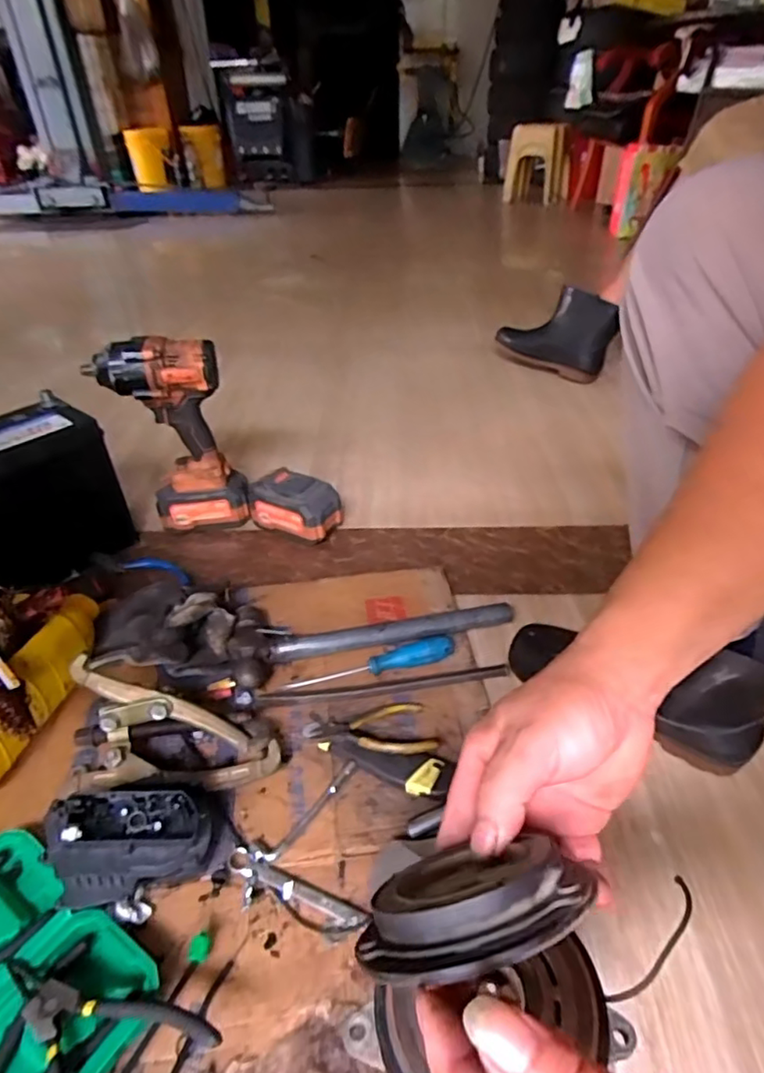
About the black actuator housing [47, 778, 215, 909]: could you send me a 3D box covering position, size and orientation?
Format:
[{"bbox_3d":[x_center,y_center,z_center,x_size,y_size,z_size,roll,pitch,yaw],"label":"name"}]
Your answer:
[{"bbox_3d":[-0.205,0.249,0.479,0.127,0.071,0.079,-7,38,-6],"label":"black actuator housing"}]

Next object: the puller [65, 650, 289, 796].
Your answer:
[{"bbox_3d":[-0.199,0.199,0.547,0.204,0.103,0.074,15,37,1],"label":"puller"}]

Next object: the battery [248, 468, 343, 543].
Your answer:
[{"bbox_3d":[-0.133,-0.047,0.886,0.134,0.081,0.074,18,40,23],"label":"battery"}]

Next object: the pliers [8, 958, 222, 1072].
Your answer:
[{"bbox_3d":[-0.198,0.331,0.384,0.164,0.020,0.094,13,44,25],"label":"pliers"}]

